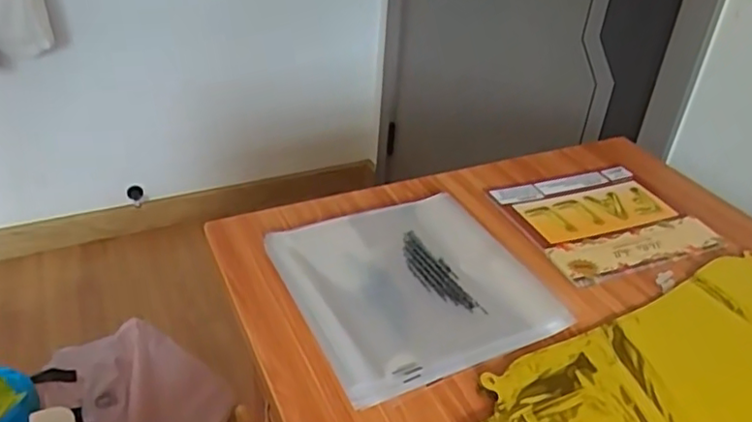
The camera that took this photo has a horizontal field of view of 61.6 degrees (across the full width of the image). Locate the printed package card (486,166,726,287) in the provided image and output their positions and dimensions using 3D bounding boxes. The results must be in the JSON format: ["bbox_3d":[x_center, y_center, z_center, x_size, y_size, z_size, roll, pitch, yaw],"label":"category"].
[{"bbox_3d":[0.239,0.008,0.668,0.184,0.005,0.165,-10,37,-19],"label":"printed package card"}]

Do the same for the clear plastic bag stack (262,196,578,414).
[{"bbox_3d":[0.031,0.062,0.565,0.202,0.010,0.213,-14,38,-23],"label":"clear plastic bag stack"}]

